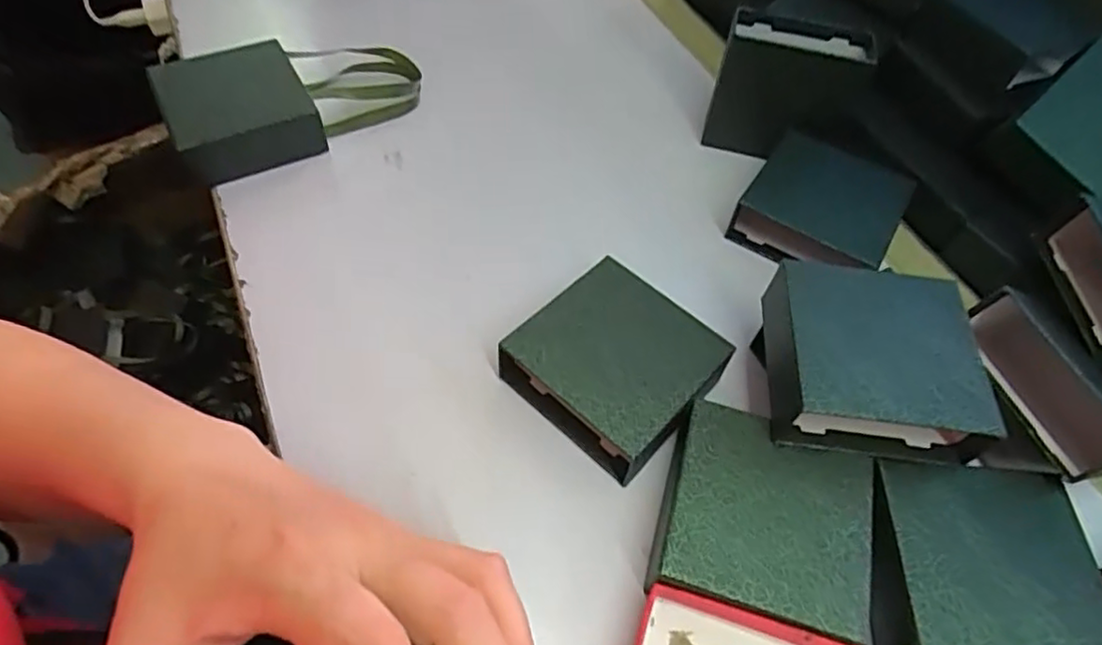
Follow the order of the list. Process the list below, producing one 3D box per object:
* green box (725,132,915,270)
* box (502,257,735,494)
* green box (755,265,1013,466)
[{"bbox_3d":[0.177,-0.074,0.430,0.092,0.044,0.091,31,61,18],"label":"green box"},{"bbox_3d":[0.034,0.023,0.358,0.096,0.037,0.090,38,63,22],"label":"box"},{"bbox_3d":[0.159,0.017,0.326,0.101,0.043,0.089,8,55,1],"label":"green box"}]

